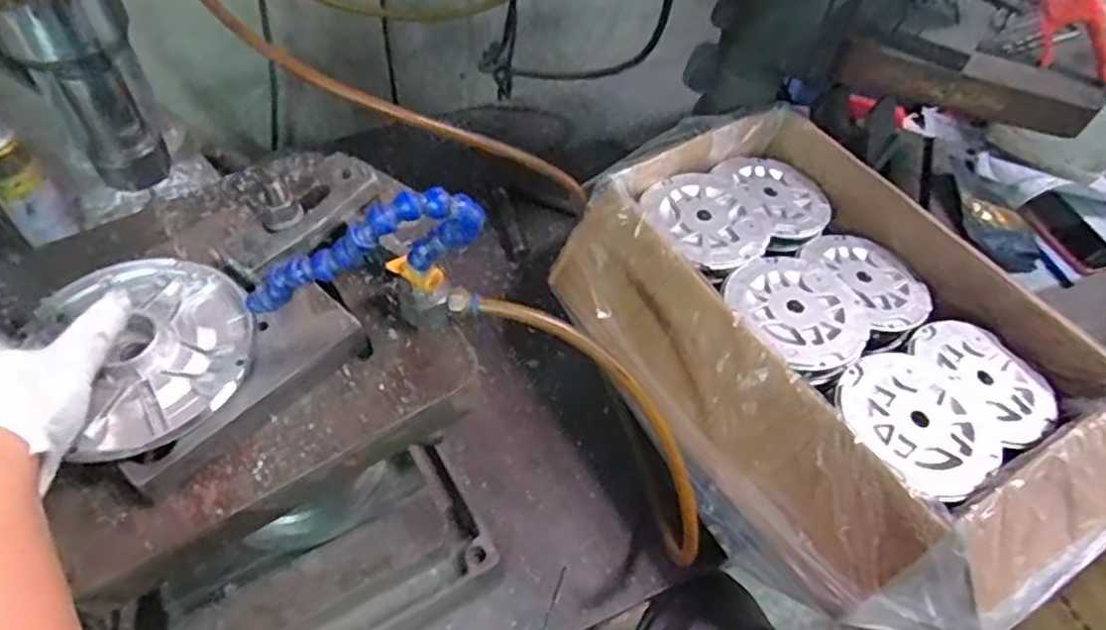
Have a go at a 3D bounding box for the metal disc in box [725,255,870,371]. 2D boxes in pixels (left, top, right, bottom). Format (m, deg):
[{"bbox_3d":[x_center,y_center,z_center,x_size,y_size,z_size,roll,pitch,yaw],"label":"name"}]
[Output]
[{"bbox_3d":[0.242,-0.009,0.681,0.121,0.008,0.137,-21,57,-19],"label":"metal disc in box"}]

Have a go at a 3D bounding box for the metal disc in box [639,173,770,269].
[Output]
[{"bbox_3d":[0.167,-0.104,0.743,0.120,0.016,0.128,2,52,-3],"label":"metal disc in box"}]

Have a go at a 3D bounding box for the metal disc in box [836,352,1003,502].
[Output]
[{"bbox_3d":[0.313,0.091,0.600,0.111,0.011,0.132,-20,56,-19],"label":"metal disc in box"}]

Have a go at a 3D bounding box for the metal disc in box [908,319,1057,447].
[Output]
[{"bbox_3d":[0.399,0.057,0.649,0.105,0.015,0.130,-26,58,-22],"label":"metal disc in box"}]

